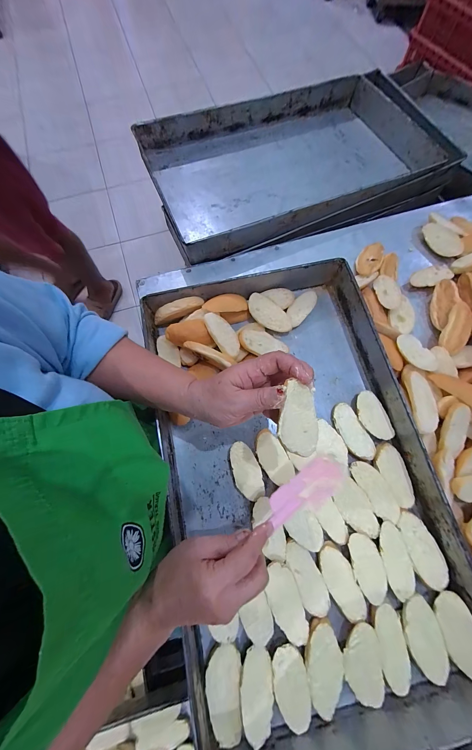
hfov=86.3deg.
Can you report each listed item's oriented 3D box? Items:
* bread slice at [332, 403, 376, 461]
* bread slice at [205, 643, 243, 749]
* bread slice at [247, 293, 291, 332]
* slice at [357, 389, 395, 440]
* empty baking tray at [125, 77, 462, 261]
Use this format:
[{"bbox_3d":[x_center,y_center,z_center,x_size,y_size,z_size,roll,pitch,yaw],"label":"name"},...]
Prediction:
[{"bbox_3d":[0.186,0.091,0.404,0.038,0.010,0.091,-23,74,-7],"label":"bread slice"},{"bbox_3d":[-0.015,0.387,0.307,0.042,0.012,0.093,-1,73,0],"label":"bread slice"},{"bbox_3d":[0.061,-0.110,0.458,0.090,0.007,0.045,33,87,2],"label":"bread slice"},{"bbox_3d":[0.219,0.066,0.406,0.042,0.014,0.078,-17,73,-5],"label":"slice"},{"bbox_3d":[0.142,-0.506,0.595,0.652,0.085,0.370,-21,74,-6],"label":"empty baking tray"}]

